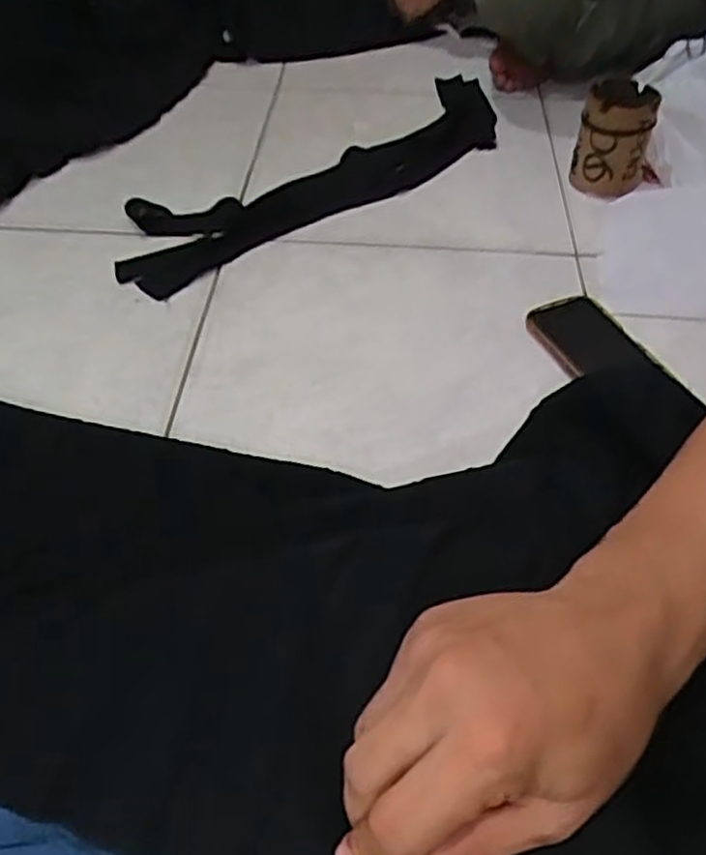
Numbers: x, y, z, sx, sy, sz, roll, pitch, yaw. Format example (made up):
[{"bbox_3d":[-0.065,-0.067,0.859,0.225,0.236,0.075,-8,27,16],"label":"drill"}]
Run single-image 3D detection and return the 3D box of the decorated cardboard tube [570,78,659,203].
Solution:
[{"bbox_3d":[0.319,-0.352,0.897,0.085,0.110,0.097,18,50,15],"label":"decorated cardboard tube"}]

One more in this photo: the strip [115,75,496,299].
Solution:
[{"bbox_3d":[-0.023,-0.342,0.956,0.639,0.034,0.188,-31,55,-26],"label":"strip"}]

